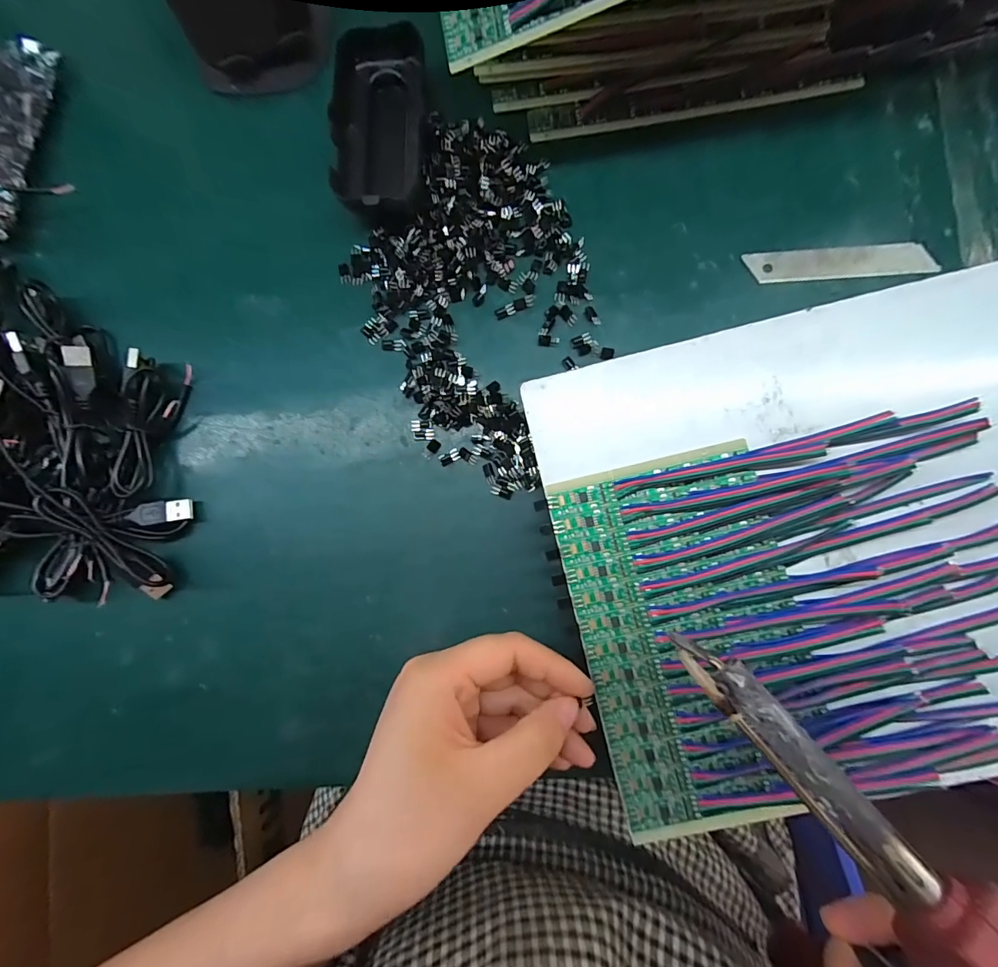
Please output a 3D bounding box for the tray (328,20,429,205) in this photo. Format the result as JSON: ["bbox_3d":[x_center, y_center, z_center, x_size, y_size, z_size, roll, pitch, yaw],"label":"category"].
[{"bbox_3d":[-0.072,-0.219,0.277,0.050,0.029,0.103,0,87,3],"label":"tray"}]

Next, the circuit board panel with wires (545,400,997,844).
[{"bbox_3d":[0.134,0.058,0.206,0.191,0.018,0.160,-13,86,2],"label":"circuit board panel with wires"}]

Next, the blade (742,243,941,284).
[{"bbox_3d":[0.192,-0.124,0.258,0.097,0.004,0.017,-1,93,7],"label":"blade"}]

